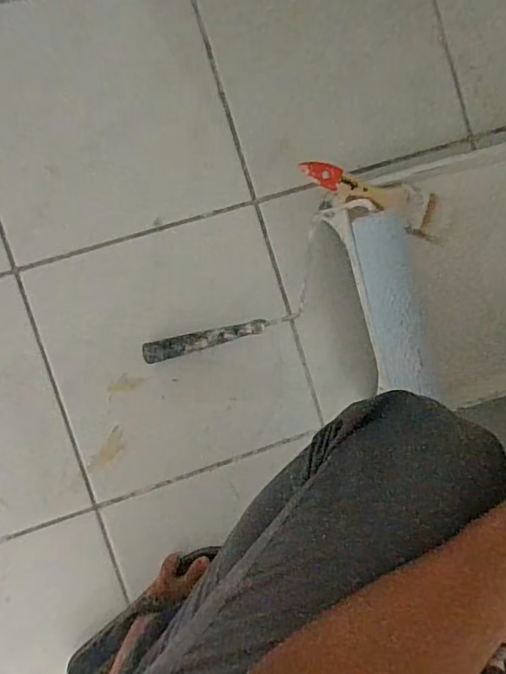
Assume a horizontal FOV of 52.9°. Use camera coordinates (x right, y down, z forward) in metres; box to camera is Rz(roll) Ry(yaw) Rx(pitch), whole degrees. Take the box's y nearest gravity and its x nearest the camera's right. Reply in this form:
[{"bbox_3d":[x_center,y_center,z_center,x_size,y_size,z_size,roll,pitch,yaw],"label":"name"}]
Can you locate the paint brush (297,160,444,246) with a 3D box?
[{"bbox_3d":[0.140,-0.157,0.570,0.186,0.028,0.052,15,90,-8],"label":"paint brush"}]

